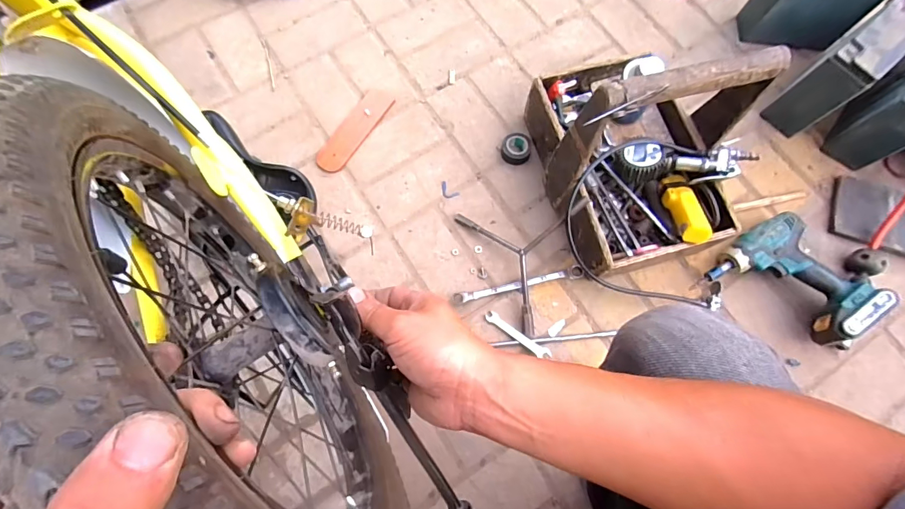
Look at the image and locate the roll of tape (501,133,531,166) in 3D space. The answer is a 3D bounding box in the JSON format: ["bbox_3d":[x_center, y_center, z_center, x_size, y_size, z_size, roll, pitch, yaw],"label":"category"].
[{"bbox_3d":[0.115,-0.191,0.756,0.052,0.029,0.049,0,76,-2],"label":"roll of tape"}]

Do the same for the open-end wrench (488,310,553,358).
[{"bbox_3d":[0.105,0.129,0.666,0.119,0.005,0.019,33,81,15],"label":"open-end wrench"}]

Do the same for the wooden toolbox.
[{"bbox_3d":[0.285,-0.165,0.625,0.256,0.282,0.355,-15,77,-6],"label":"wooden toolbox"}]

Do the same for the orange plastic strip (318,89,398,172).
[{"bbox_3d":[-0.182,-0.235,0.777,0.059,0.006,0.191,32,77,9],"label":"orange plastic strip"}]

